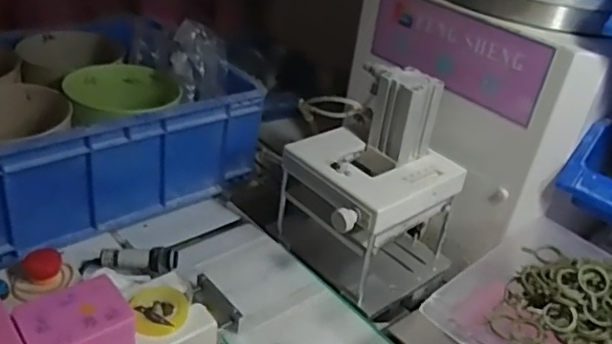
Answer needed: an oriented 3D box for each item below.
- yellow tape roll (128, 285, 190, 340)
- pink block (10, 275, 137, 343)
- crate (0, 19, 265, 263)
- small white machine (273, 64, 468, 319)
[{"bbox_3d":[-0.114,0.108,0.449,0.042,0.014,0.049,-9,36,-25],"label":"yellow tape roll"},{"bbox_3d":[-0.161,0.111,0.401,0.070,0.040,0.050,-21,42,-38],"label":"pink block"},{"bbox_3d":[-0.253,-0.056,0.636,0.340,0.130,0.241,-20,42,-37],"label":"crate"},{"bbox_3d":[0.068,0.010,0.560,0.171,0.194,0.149,-22,43,-38],"label":"small white machine"}]

